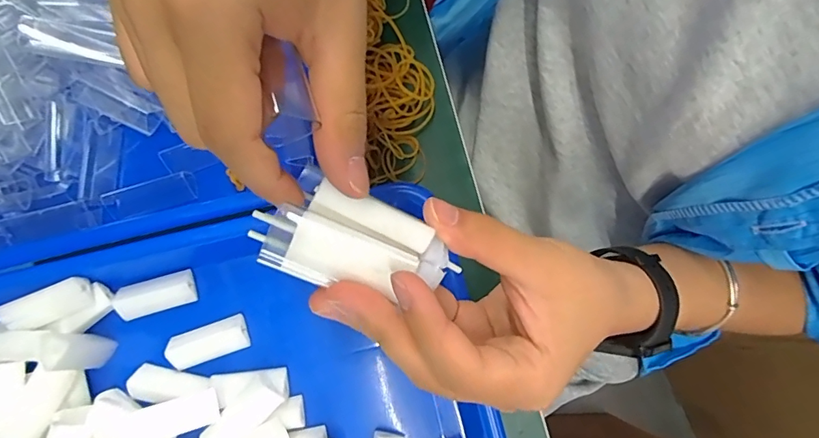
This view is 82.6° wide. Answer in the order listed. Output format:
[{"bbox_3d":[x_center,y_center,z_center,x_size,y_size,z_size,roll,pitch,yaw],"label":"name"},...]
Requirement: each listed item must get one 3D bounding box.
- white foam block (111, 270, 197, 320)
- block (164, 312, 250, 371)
[{"bbox_3d":[-0.160,0.047,0.293,0.047,0.010,0.021,-16,78,-3],"label":"white foam block"},{"bbox_3d":[-0.124,0.075,0.285,0.046,0.011,0.022,-19,78,-4],"label":"block"}]

